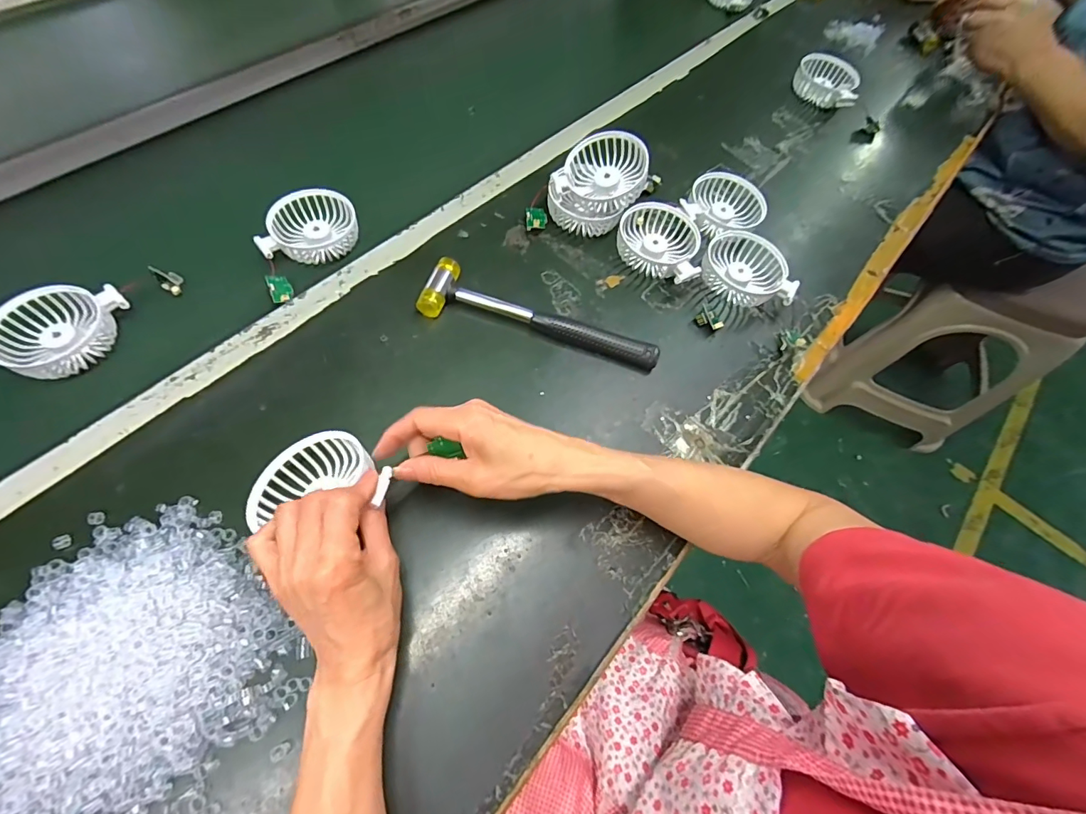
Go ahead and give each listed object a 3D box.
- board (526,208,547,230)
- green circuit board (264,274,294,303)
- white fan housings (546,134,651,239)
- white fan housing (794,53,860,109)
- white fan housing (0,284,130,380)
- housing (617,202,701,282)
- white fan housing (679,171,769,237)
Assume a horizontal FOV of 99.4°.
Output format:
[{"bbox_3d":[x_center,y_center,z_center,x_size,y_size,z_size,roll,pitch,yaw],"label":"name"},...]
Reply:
[{"bbox_3d":[-0.008,-0.213,0.520,0.023,0.010,0.031,-2,61,-9],"label":"board"},{"bbox_3d":[-0.275,-0.124,0.485,0.023,0.008,0.031,-22,89,-44],"label":"green circuit board"},{"bbox_3d":[0.062,-0.254,0.522,0.118,0.043,0.090,-45,80,12],"label":"white fan housings"},{"bbox_3d":[0.445,-0.510,0.718,0.100,0.040,0.087,32,65,11],"label":"white fan housing"},{"bbox_3d":[-0.453,-0.075,0.428,0.083,0.031,0.099,20,63,5],"label":"white fan housing"},{"bbox_3d":[0.130,-0.185,0.526,0.093,0.035,0.102,16,63,0],"label":"housing"},{"bbox_3d":[0.214,-0.240,0.563,0.103,0.033,0.088,-34,73,-21],"label":"white fan housing"}]

